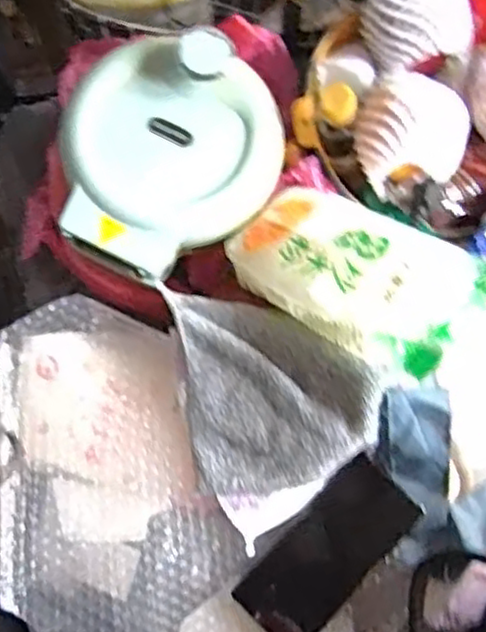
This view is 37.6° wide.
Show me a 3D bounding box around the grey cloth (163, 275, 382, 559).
[{"bbox_3d":[0.032,0.075,0.579,0.157,0.031,0.198,-9,94,21],"label":"grey cloth"}]

